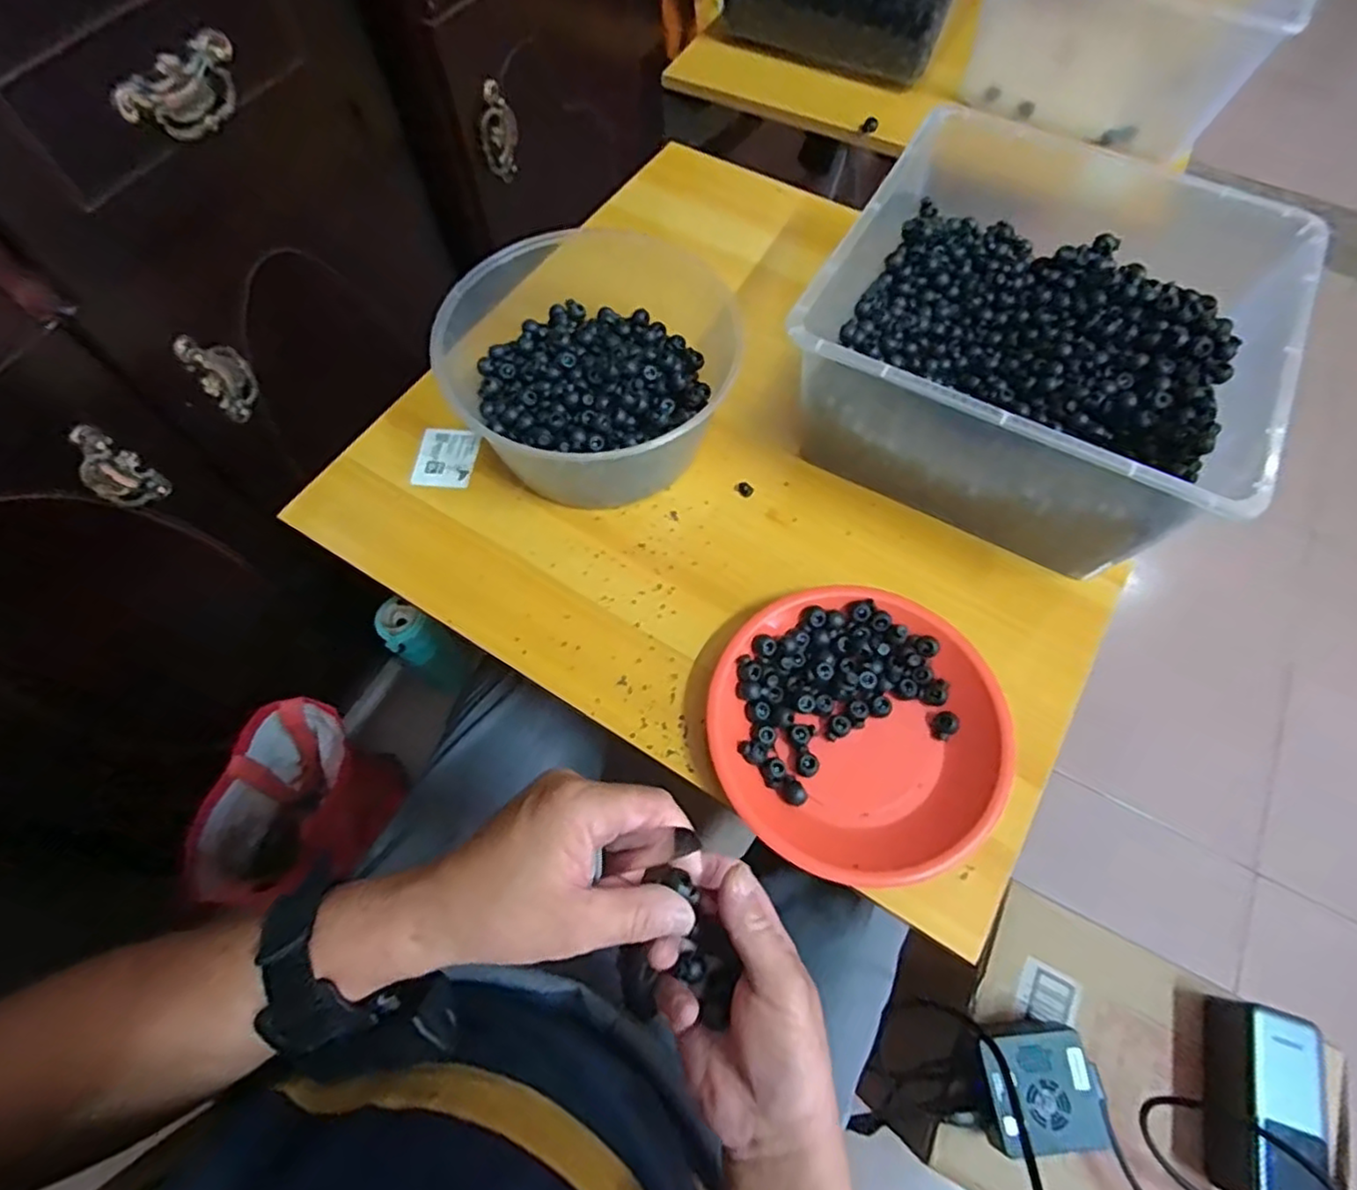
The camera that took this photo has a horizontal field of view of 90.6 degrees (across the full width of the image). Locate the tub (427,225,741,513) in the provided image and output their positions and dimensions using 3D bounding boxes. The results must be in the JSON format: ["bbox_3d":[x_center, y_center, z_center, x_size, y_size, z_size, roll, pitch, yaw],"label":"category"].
[{"bbox_3d":[-0.084,-0.203,0.567,0.245,0.105,0.264,0,65,0],"label":"tub"}]

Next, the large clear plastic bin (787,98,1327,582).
[{"bbox_3d":[0.266,-0.192,0.515,0.293,0.128,0.276,27,67,12],"label":"large clear plastic bin"}]

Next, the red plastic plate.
[{"bbox_3d":[0.120,0.090,0.463,0.194,0.034,0.198,0,65,-1],"label":"red plastic plate"}]

